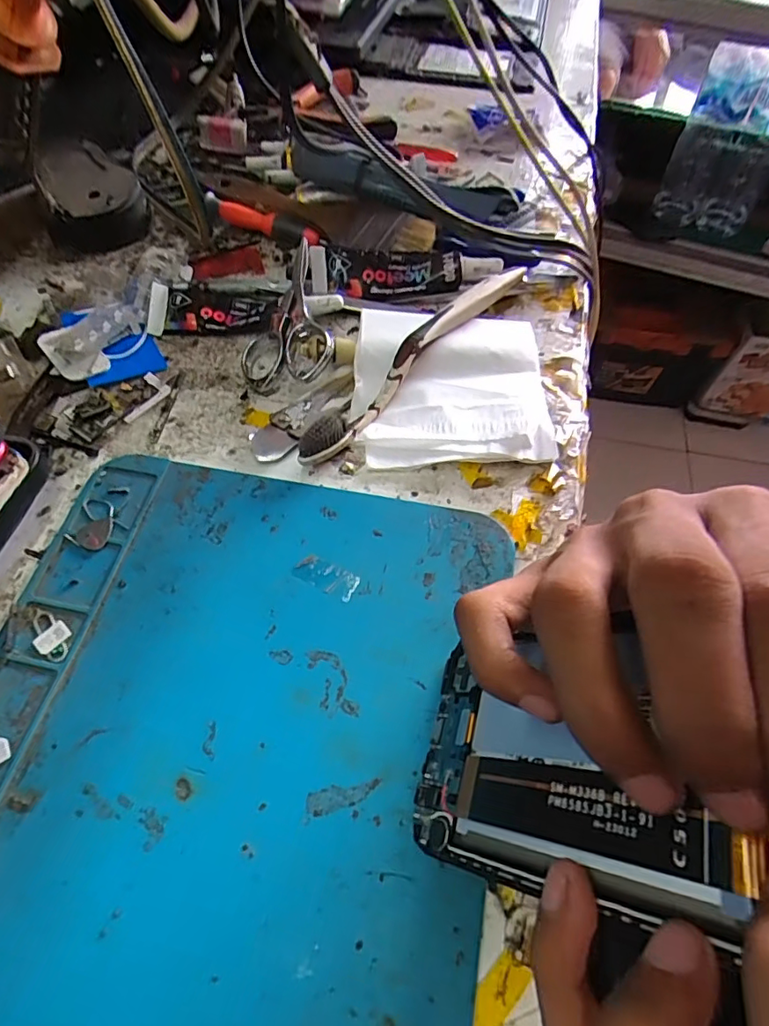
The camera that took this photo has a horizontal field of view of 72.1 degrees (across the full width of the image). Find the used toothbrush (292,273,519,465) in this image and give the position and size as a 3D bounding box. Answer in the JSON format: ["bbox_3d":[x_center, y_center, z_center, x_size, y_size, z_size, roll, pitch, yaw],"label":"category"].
[{"bbox_3d":[0.018,-0.081,0.273,0.013,0.022,0.169,37,66,19],"label":"used toothbrush"}]

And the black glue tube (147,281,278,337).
[{"bbox_3d":[-0.099,-0.118,0.303,0.072,0.013,0.033,1,60,1],"label":"black glue tube"}]

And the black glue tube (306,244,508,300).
[{"bbox_3d":[0.012,-0.143,0.304,0.108,0.011,0.031,3,60,2],"label":"black glue tube"}]

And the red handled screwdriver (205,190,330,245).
[{"bbox_3d":[-0.077,-0.186,0.339,0.085,0.015,0.011,22,62,12],"label":"red handled screwdriver"}]

